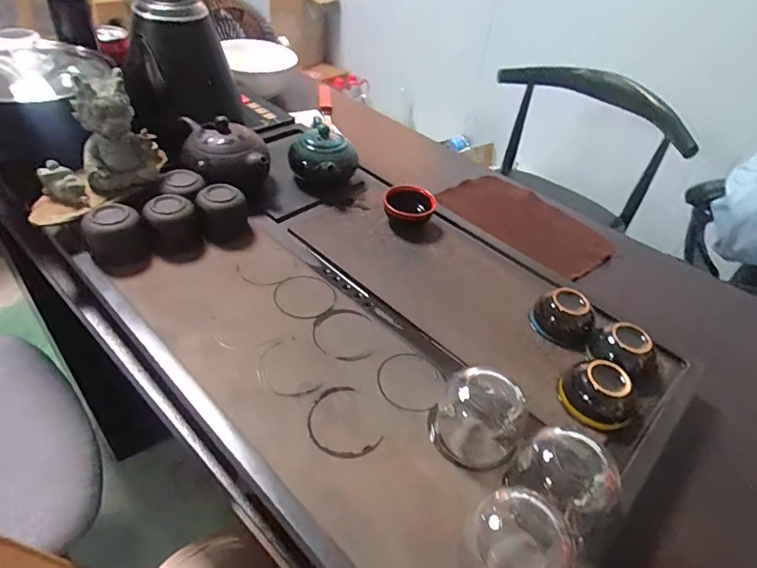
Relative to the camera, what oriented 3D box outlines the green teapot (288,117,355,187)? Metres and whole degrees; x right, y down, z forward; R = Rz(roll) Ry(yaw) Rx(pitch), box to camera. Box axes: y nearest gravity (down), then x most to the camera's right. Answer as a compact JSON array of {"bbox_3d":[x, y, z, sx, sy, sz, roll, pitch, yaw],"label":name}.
[{"bbox_3d":[-0.071,-0.175,0.606,0.081,0.062,0.101,1,42,-7],"label":"green teapot"}]

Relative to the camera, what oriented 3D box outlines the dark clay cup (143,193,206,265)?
[{"bbox_3d":[-0.205,-0.056,0.472,0.049,0.045,0.052,-21,49,-29],"label":"dark clay cup"}]

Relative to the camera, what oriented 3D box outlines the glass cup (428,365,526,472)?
[{"bbox_3d":[0.072,0.096,0.345,0.060,0.049,0.050,16,42,8],"label":"glass cup"}]

